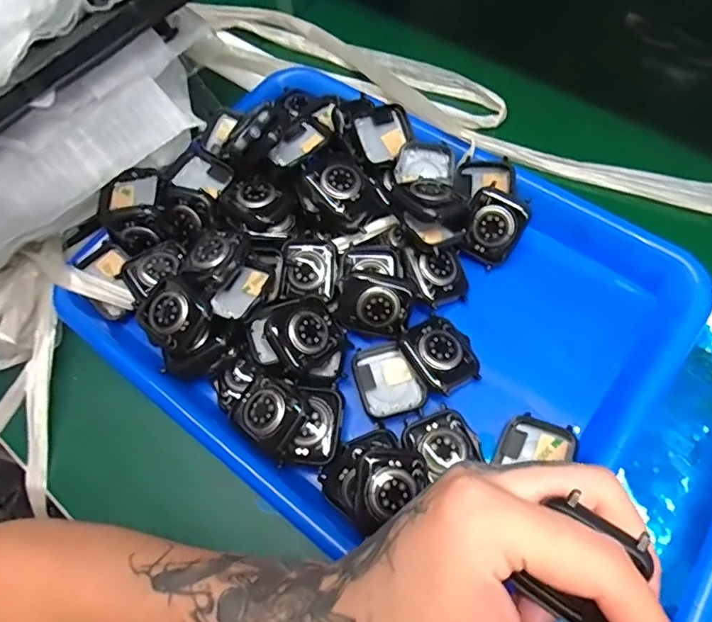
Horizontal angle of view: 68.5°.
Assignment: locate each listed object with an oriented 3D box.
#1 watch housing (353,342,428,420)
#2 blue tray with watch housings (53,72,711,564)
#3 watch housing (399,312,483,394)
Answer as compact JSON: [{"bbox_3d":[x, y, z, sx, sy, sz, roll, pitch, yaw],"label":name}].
[{"bbox_3d":[0.019,0.041,0.307,0.036,0.008,0.046,-23,64,-4],"label":"watch housing"},{"bbox_3d":[0.003,-0.012,0.321,0.337,0.060,0.251,32,72,19],"label":"blue tray with watch housings"},{"bbox_3d":[0.050,0.024,0.303,0.036,0.012,0.044,-37,66,-11],"label":"watch housing"}]

